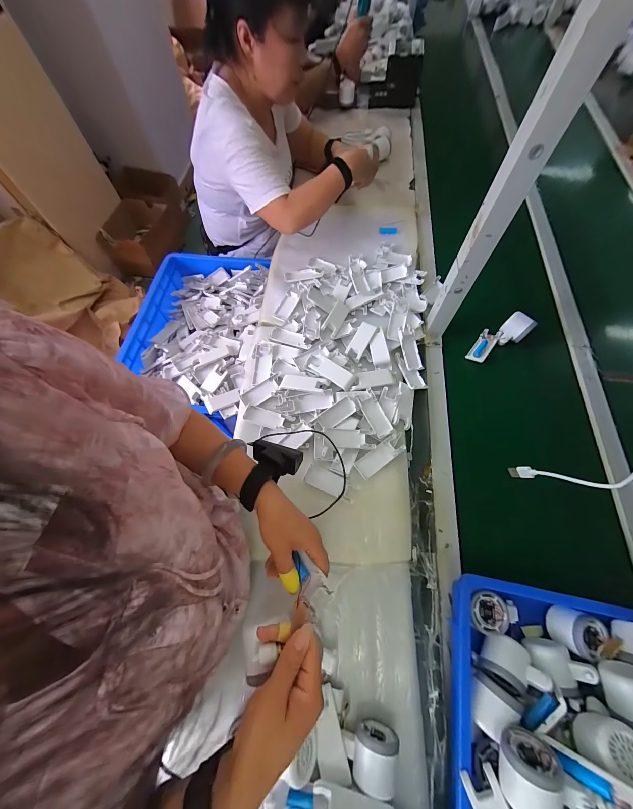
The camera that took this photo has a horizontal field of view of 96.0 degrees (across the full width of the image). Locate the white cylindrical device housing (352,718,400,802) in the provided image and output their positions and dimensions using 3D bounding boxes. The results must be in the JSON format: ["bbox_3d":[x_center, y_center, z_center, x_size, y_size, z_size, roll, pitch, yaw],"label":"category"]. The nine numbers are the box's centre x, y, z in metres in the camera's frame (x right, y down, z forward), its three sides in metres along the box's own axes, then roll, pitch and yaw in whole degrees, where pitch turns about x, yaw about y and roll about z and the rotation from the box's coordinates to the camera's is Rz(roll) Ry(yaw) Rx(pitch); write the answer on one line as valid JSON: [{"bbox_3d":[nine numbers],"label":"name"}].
[{"bbox_3d":[0.080,0.481,0.388,0.056,0.060,0.055,8,66,5],"label":"white cylindrical device housing"}]

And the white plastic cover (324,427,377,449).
[{"bbox_3d":[0.065,0.067,0.567,0.101,0.012,0.038,2,66,2],"label":"white plastic cover"}]

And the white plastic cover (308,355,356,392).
[{"bbox_3d":[0.033,-0.069,0.605,0.099,0.013,0.037,36,72,16],"label":"white plastic cover"}]

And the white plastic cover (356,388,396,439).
[{"bbox_3d":[0.120,0.021,0.582,0.038,0.008,0.100,-27,81,-4],"label":"white plastic cover"}]

